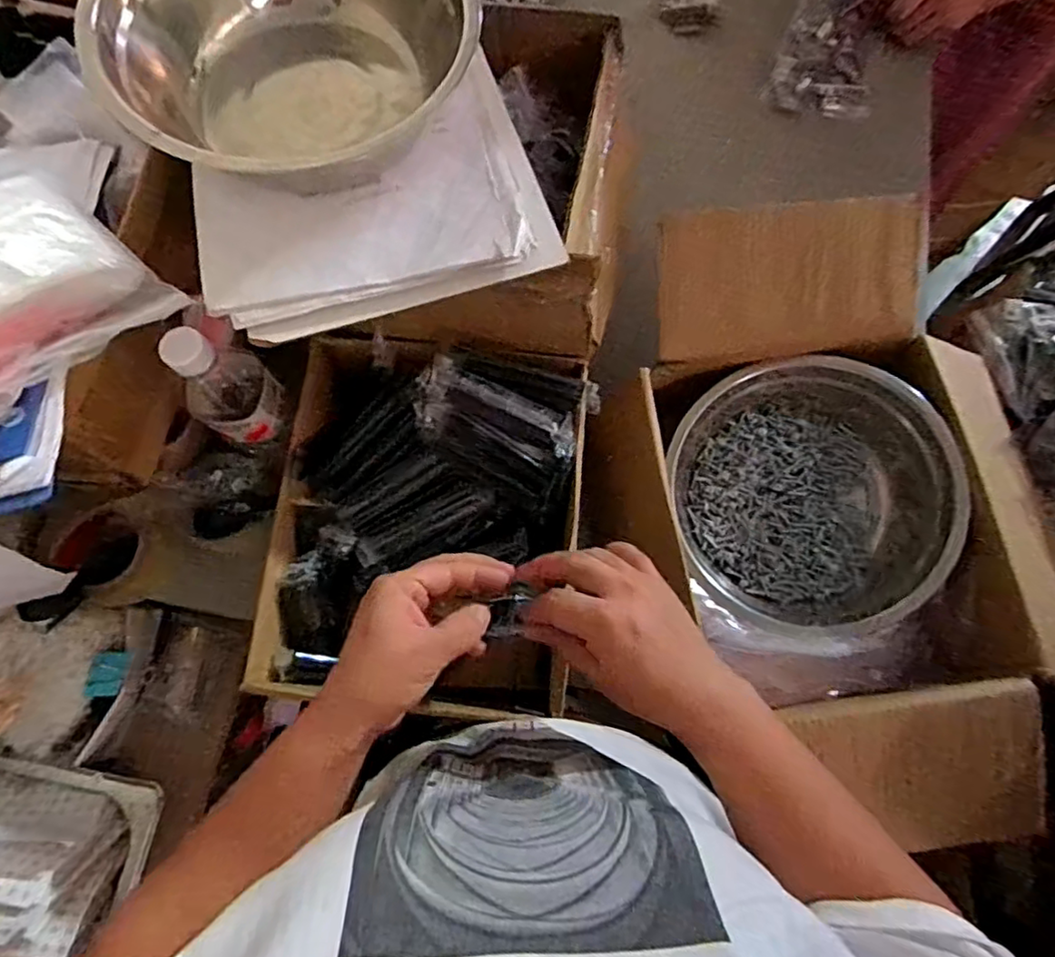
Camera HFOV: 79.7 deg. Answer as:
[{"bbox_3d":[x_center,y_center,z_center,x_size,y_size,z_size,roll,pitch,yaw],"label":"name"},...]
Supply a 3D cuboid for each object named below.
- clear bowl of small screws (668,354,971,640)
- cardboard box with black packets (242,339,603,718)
[{"bbox_3d":[0.260,0.013,0.601,0.248,0.077,0.252,0,75,-1],"label":"clear bowl of small screws"},{"bbox_3d":[-0.084,0.049,0.581,0.249,0.158,0.293,6,75,1],"label":"cardboard box with black packets"}]

